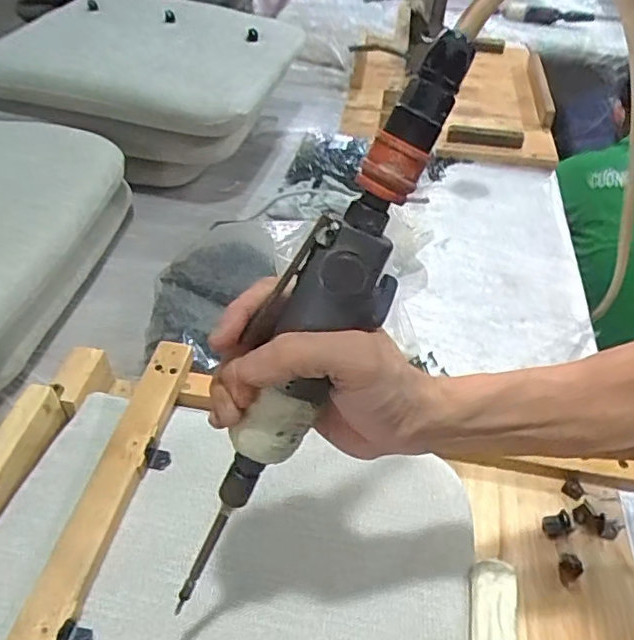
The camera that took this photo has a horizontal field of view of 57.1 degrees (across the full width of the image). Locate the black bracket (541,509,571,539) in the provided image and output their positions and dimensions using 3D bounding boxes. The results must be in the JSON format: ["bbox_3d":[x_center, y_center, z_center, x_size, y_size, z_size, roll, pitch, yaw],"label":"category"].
[{"bbox_3d":[0.222,0.189,0.538,0.029,0.007,0.020,-13,46,-15],"label":"black bracket"}]

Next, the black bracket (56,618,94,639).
[{"bbox_3d":[-0.164,0.216,0.396,0.021,0.015,0.020,10,45,8],"label":"black bracket"}]

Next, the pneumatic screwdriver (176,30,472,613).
[{"bbox_3d":[-0.002,0.015,0.294,0.034,0.312,0.043,36,21,29],"label":"pneumatic screwdriver"}]

